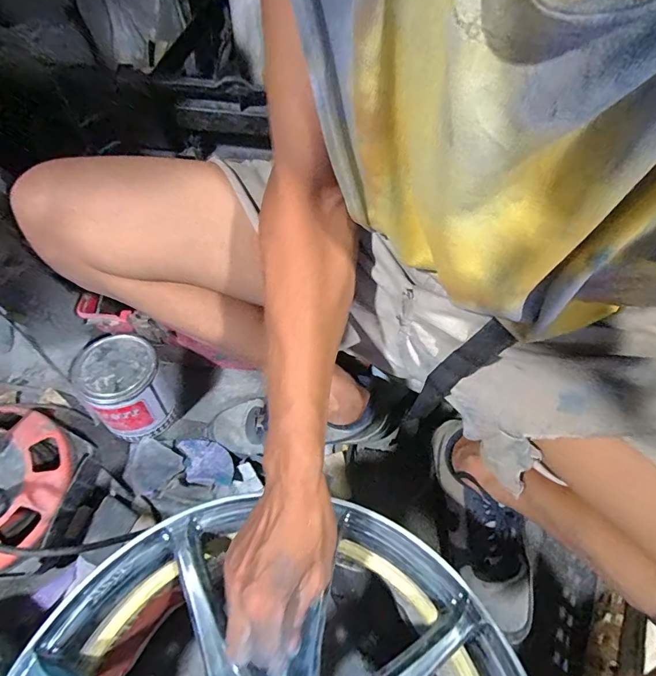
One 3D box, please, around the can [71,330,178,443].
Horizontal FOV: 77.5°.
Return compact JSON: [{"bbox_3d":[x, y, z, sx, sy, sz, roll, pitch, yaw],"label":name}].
[{"bbox_3d":[-0.287,0.067,0.581,0.120,0.112,0.112,31,64,13],"label":"can"}]

